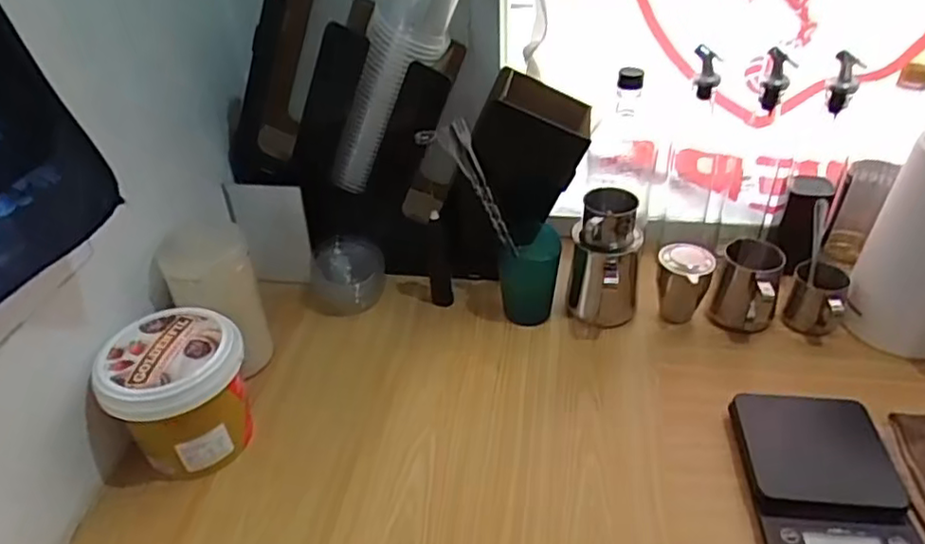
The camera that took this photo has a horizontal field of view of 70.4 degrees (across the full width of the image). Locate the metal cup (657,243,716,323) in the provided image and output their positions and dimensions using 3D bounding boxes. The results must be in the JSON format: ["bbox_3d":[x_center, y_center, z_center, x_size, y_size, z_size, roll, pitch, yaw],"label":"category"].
[{"bbox_3d":[0.264,0.015,0.790,0.059,0.089,0.063,-2,36,1],"label":"metal cup"}]

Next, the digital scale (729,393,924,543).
[{"bbox_3d":[0.330,0.191,0.605,0.123,0.031,0.190,1,36,5],"label":"digital scale"}]

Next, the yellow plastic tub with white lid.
[{"bbox_3d":[-0.278,0.123,0.657,0.123,0.134,0.115,-2,36,1],"label":"yellow plastic tub with white lid"}]

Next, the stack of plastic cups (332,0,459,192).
[{"bbox_3d":[-0.071,-0.244,0.748,0.078,0.346,0.092,34,42,-1],"label":"stack of plastic cups"}]

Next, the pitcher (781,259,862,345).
[{"bbox_3d":[0.420,0.036,0.778,0.064,0.071,0.076,8,38,14],"label":"pitcher"}]

